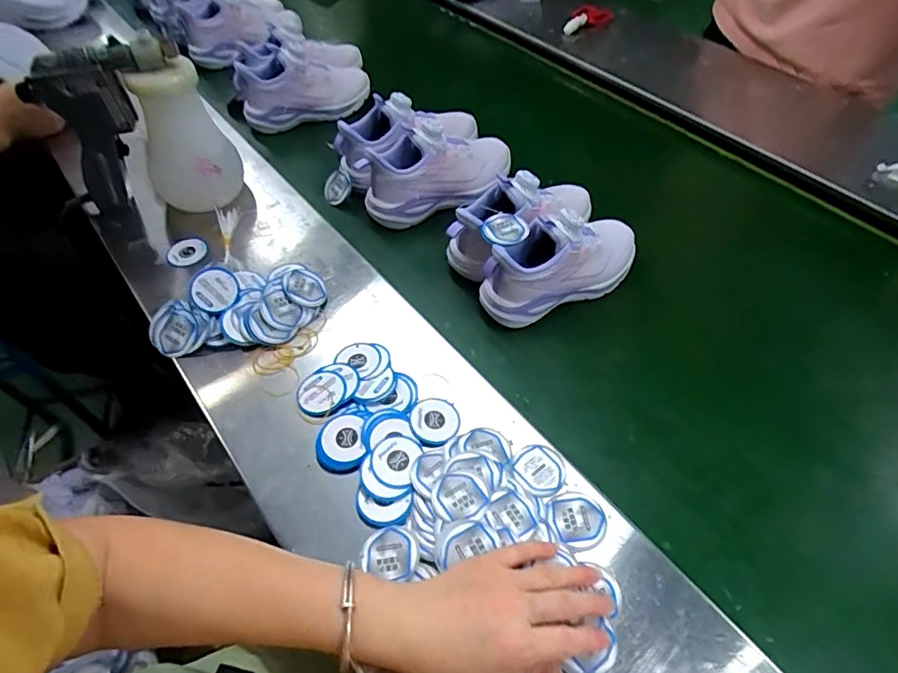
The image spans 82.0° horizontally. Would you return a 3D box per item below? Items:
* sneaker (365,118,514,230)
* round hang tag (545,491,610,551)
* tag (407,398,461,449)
[{"bbox_3d":[-0.013,-0.230,0.683,0.210,0.102,0.075,-19,58,-10],"label":"sneaker"},{"bbox_3d":[0.107,0.152,0.428,0.046,0.004,0.046,1,51,-1],"label":"round hang tag"},{"bbox_3d":[-0.013,0.080,0.490,0.048,0.007,0.048,1,51,-1],"label":"tag"}]

